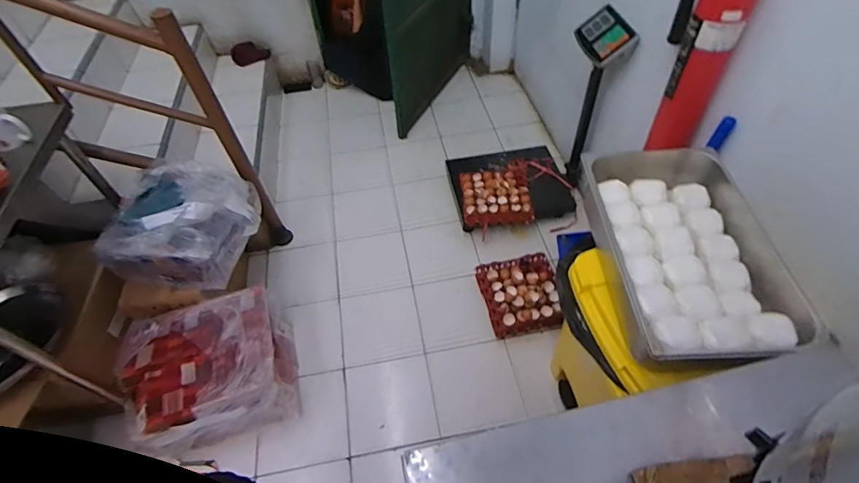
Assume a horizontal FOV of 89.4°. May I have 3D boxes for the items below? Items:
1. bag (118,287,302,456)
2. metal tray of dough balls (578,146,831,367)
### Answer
[{"bbox_3d":[-0.706,0.436,1.397,0.476,0.302,0.385,-18,54,-10],"label":"bag"},{"bbox_3d":[0.537,0.019,0.939,0.317,0.133,0.532,-3,53,1],"label":"metal tray of dough balls"}]

